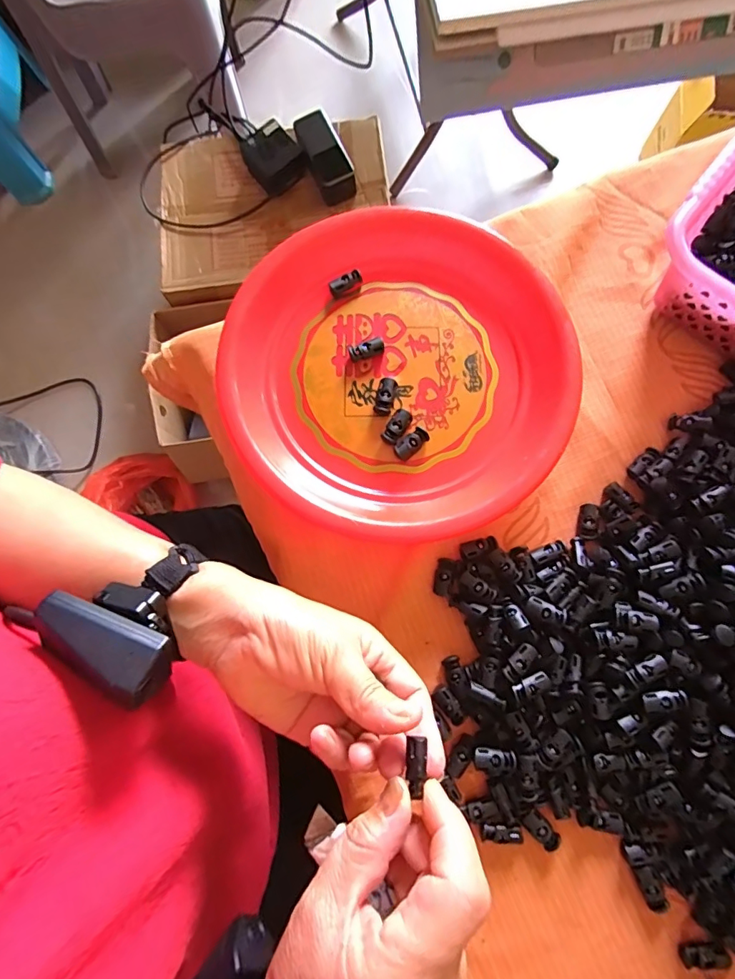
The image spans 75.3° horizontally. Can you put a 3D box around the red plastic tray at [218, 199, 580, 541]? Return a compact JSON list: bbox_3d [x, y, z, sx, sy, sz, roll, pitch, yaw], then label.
[{"bbox_3d":[0.024,-0.095,0.360,0.242,0.030,0.255,14,80,3],"label":"red plastic tray"}]

